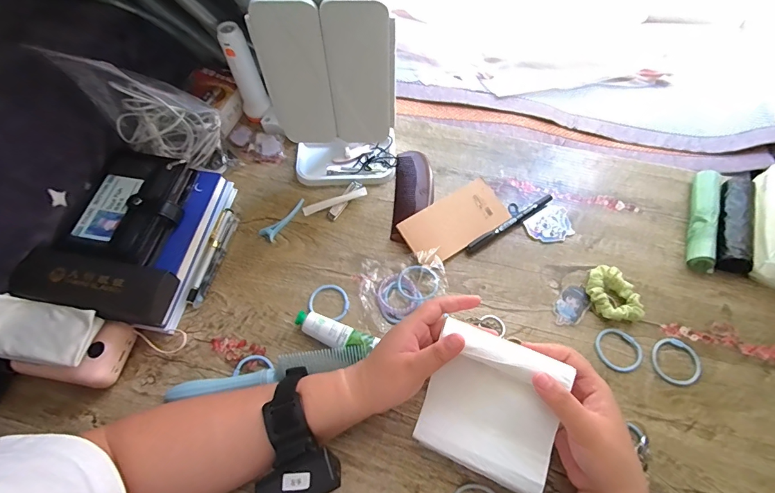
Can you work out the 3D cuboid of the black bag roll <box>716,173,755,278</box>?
[{"bbox_3d":[0.434,-0.033,0.491,0.039,0.032,0.140,16,64,11],"label":"black bag roll"}]

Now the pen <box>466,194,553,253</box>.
[{"bbox_3d":[0.161,-0.033,0.506,0.139,0.017,0.013,-31,65,-13],"label":"pen"}]

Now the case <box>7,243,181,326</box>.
[{"bbox_3d":[-0.317,0.042,0.423,0.155,0.041,0.057,10,63,7],"label":"case"}]

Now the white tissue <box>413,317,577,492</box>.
[{"bbox_3d":[0.095,0.144,0.356,0.116,0.027,0.117,17,85,22],"label":"white tissue"}]

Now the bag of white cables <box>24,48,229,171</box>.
[{"bbox_3d":[-0.272,-0.161,0.476,0.109,0.176,0.069,13,63,10],"label":"bag of white cables"}]

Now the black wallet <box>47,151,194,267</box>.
[{"bbox_3d":[-0.313,-0.051,0.475,0.112,0.033,0.149,12,63,8],"label":"black wallet"}]

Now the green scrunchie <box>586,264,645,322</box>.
[{"bbox_3d":[0.264,0.058,0.457,0.049,0.021,0.069,-26,64,-11],"label":"green scrunchie"}]

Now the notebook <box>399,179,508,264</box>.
[{"bbox_3d":[0.088,-0.032,0.500,0.137,0.006,0.069,-31,79,-15],"label":"notebook"}]

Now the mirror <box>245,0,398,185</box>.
[{"bbox_3d":[-0.066,-0.173,0.465,0.149,0.238,0.081,2,62,4],"label":"mirror"}]

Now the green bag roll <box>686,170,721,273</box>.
[{"bbox_3d":[0.405,-0.040,0.495,0.029,0.032,0.149,17,64,12],"label":"green bag roll"}]

